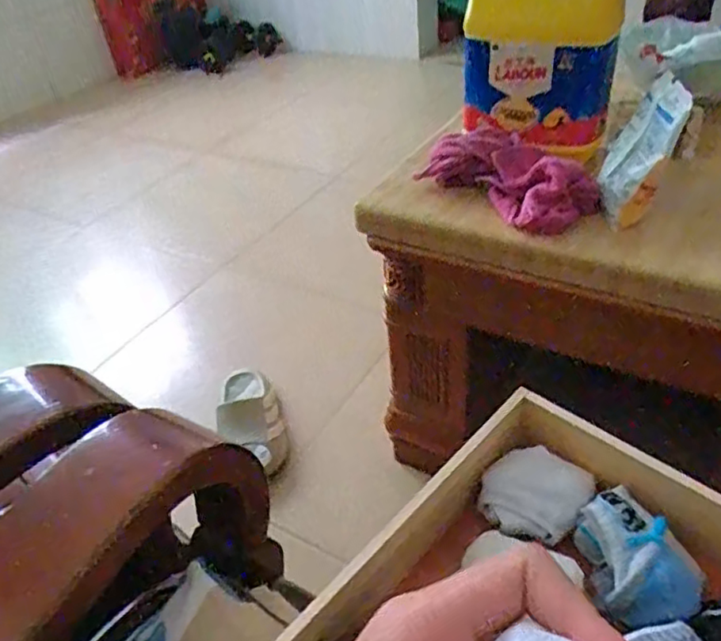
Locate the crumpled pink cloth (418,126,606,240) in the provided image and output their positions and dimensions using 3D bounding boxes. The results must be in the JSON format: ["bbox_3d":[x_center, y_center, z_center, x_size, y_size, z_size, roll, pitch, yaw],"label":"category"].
[{"bbox_3d":[0.204,-0.201,0.861,0.109,0.074,0.242,-30,45,-26],"label":"crumpled pink cloth"}]

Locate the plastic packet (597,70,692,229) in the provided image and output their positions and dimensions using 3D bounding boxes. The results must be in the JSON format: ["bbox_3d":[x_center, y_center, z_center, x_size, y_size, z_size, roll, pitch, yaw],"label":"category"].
[{"bbox_3d":[0.342,-0.209,0.775,0.014,0.176,0.080,5,30,-34],"label":"plastic packet"}]

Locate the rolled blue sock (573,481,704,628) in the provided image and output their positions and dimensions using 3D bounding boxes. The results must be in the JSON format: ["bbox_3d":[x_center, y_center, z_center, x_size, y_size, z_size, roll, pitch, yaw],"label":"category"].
[{"bbox_3d":[0.202,0.176,0.464,0.065,0.041,0.098,-5,39,2],"label":"rolled blue sock"}]

